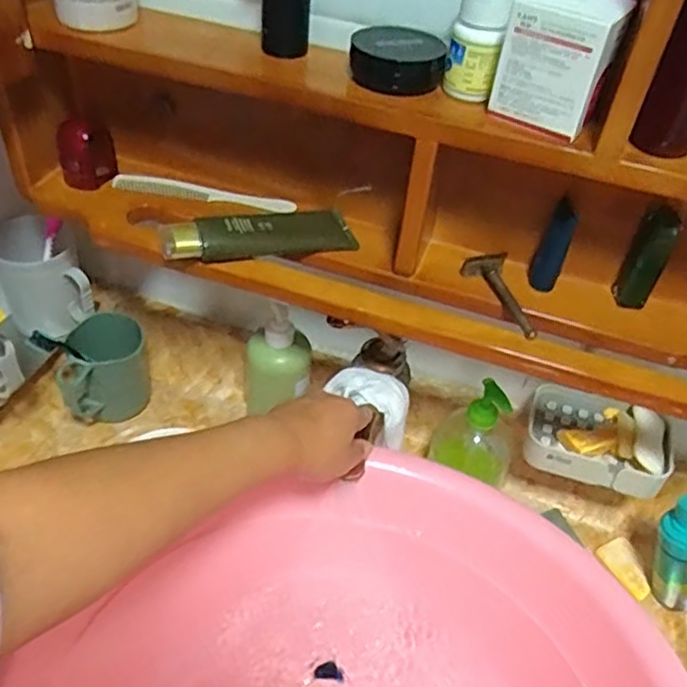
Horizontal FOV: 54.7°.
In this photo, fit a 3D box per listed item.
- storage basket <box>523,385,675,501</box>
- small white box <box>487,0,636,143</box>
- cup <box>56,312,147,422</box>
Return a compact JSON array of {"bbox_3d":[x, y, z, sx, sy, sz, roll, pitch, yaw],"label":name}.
[{"bbox_3d":[0.259,0.095,0.679,0.138,0.045,0.091,19,45,13],"label":"storage basket"},{"bbox_3d":[0.147,-0.195,0.460,0.070,0.083,0.048,24,46,17],"label":"small white box"},{"bbox_3d":[-0.280,0.027,0.779,0.105,0.088,0.078,-7,45,-14],"label":"cup"}]

